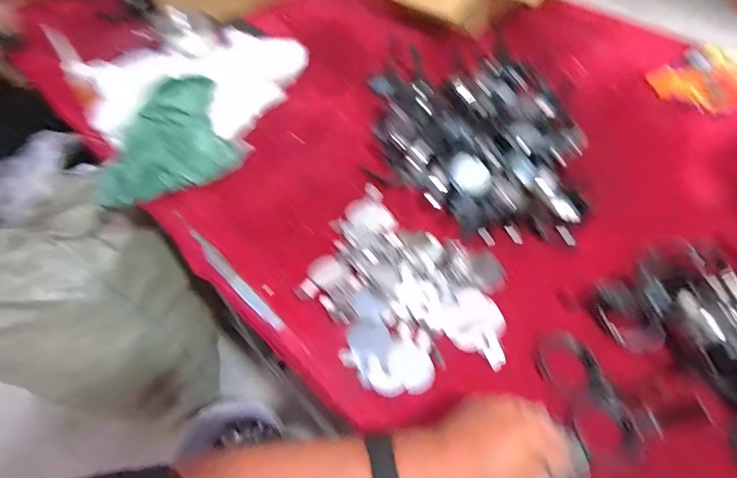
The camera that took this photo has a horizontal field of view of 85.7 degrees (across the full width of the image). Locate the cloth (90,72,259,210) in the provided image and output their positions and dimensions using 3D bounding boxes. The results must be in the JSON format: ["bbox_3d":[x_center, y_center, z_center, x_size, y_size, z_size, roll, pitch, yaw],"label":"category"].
[{"bbox_3d":[-0.362,-0.158,0.718,0.136,0.133,0.267,36,63,22],"label":"cloth"}]

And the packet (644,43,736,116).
[{"bbox_3d":[0.760,-0.355,0.894,0.190,0.058,0.181,-26,59,-16],"label":"packet"}]

